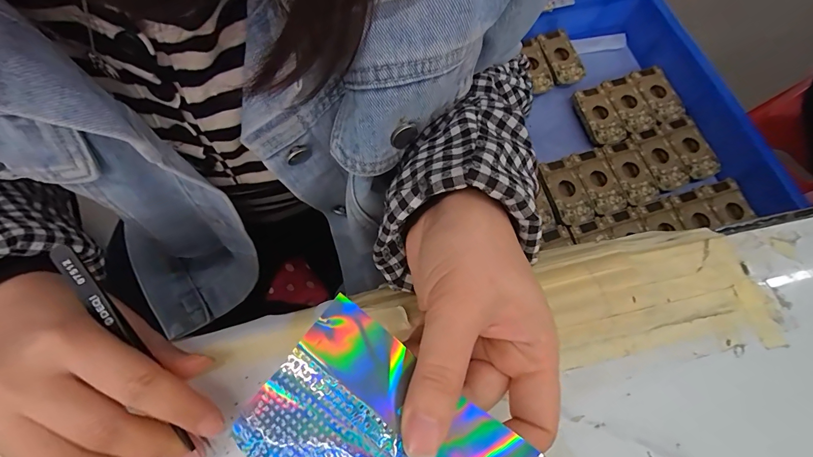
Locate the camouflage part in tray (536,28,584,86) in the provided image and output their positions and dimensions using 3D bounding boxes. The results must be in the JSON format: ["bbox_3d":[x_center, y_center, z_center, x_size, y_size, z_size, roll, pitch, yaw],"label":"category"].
[{"bbox_3d":[0.248,-0.279,0.576,0.045,0.015,0.105,-14,71,-6],"label":"camouflage part in tray"}]

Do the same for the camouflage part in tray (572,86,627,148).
[{"bbox_3d":[0.293,-0.168,0.541,0.047,0.019,0.097,-12,71,-5],"label":"camouflage part in tray"}]

